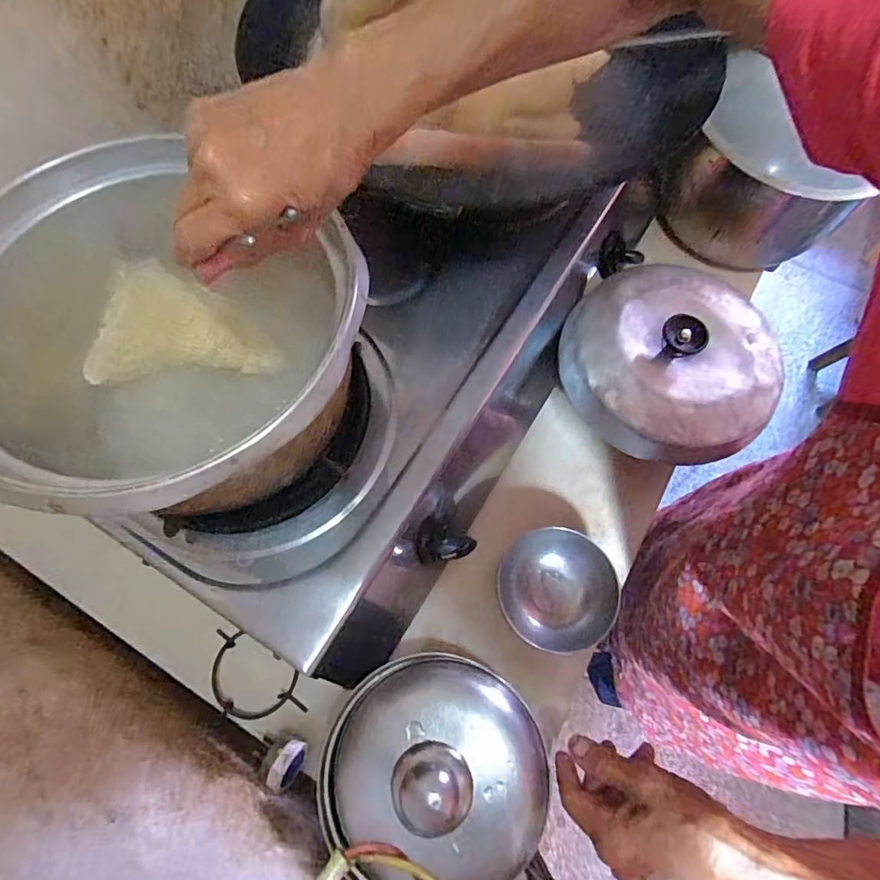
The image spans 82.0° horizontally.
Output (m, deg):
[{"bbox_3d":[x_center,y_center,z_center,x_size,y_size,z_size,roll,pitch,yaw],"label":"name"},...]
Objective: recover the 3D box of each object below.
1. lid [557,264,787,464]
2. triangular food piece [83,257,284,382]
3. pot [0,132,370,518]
[{"bbox_3d":[0.238,-0.087,0.522,0.212,0.051,0.213,1,69,-2],"label":"lid"},{"bbox_3d":[-0.208,-0.096,0.410,0.138,0.017,0.087,-5,104,-13],"label":"triangular food piece"},{"bbox_3d":[-0.195,-0.061,0.378,0.268,0.190,0.230,11,69,2],"label":"pot"}]

